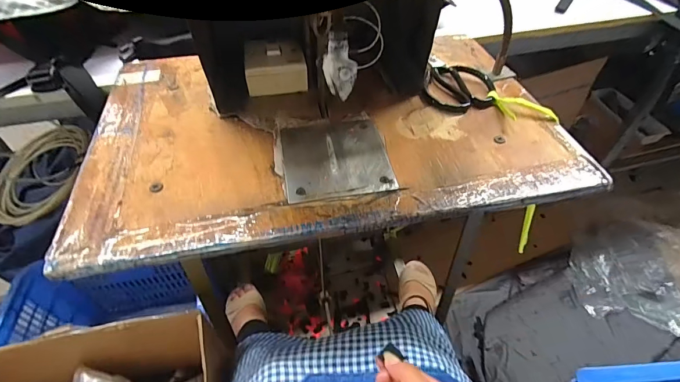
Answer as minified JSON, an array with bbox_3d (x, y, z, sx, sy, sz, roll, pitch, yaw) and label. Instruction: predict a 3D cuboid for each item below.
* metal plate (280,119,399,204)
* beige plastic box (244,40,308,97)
[{"bbox_3d":[-0.006,-0.042,0.441,0.124,0.004,0.127,-8,49,-7],"label":"metal plate"},{"bbox_3d":[-0.094,-0.183,0.533,0.084,0.044,0.077,-6,49,-5],"label":"beige plastic box"}]

